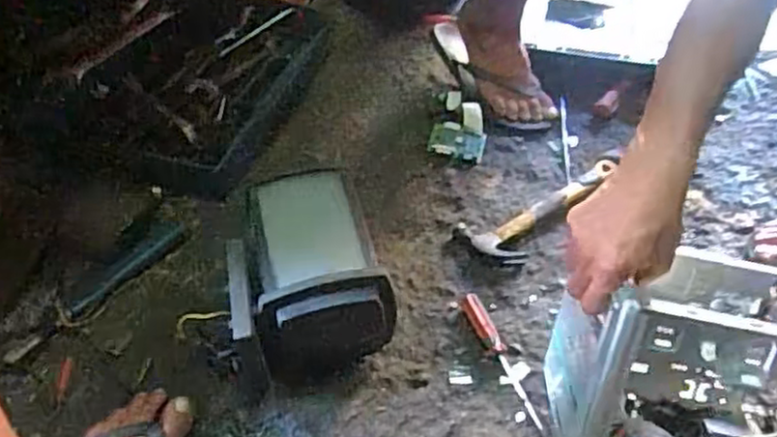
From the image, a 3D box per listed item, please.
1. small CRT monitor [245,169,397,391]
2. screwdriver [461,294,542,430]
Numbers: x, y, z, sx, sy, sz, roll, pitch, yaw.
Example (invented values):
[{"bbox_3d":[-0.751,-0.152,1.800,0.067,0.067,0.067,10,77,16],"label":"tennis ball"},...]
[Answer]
[{"bbox_3d":[-0.091,0.066,0.839,0.148,0.148,0.210,-15,50,-13],"label":"small CRT monitor"},{"bbox_3d":[0.136,0.160,0.837,0.020,0.023,0.177,-20,51,-17],"label":"screwdriver"}]

